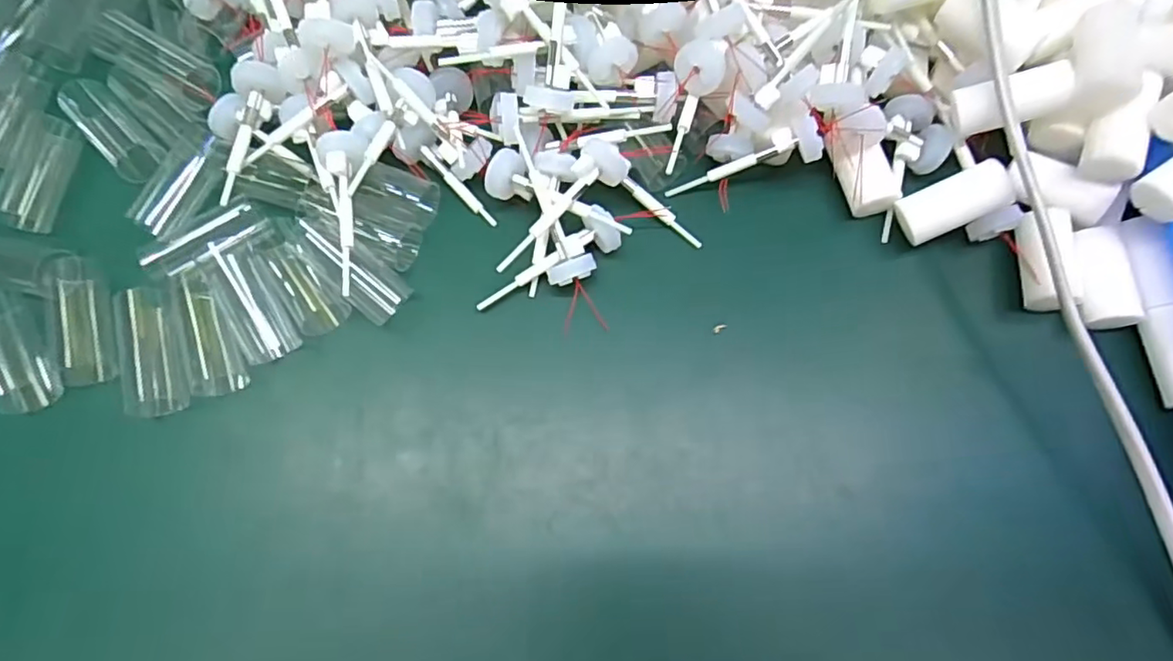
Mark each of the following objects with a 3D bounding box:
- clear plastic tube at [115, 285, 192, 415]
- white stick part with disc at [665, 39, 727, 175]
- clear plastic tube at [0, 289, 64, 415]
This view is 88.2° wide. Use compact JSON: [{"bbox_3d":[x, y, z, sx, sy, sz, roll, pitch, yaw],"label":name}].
[{"bbox_3d":[-0.175,0.008,0.244,0.017,0.017,0.052,-19,76,-7],"label":"clear plastic tube"},{"bbox_3d":[0.042,-0.091,0.248,0.020,0.015,0.054,15,95,3],"label":"white stick part with disc"},{"bbox_3d":[-0.234,0.008,0.245,0.020,0.014,0.052,-27,77,-9],"label":"clear plastic tube"}]

